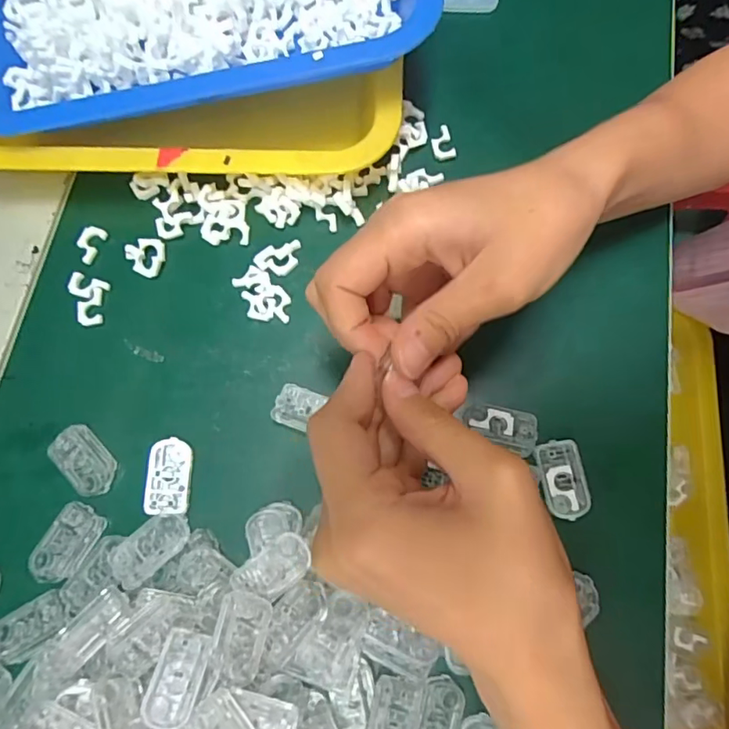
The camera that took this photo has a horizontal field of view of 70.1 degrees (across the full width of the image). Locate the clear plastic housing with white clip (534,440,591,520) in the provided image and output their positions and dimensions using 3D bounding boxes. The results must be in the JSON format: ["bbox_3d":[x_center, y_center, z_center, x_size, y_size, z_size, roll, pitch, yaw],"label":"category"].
[{"bbox_3d":[0.097,0.055,0.251,0.021,0.004,0.036,-10,73,-1],"label":"clear plastic housing with white clip"}]

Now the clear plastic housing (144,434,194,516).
[{"bbox_3d":[-0.097,0.055,0.258,0.020,0.006,0.036,-2,73,1],"label":"clear plastic housing"}]

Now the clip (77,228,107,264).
[{"bbox_3d":[-0.157,-0.069,0.296,0.014,0.004,0.022,21,75,8],"label":"clip"}]

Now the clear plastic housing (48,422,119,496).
[{"bbox_3d":[-0.142,0.048,0.262,0.037,0.004,0.022,43,79,13],"label":"clear plastic housing"}]

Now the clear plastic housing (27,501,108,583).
[{"bbox_3d":[-0.144,0.086,0.250,0.023,0.004,0.037,29,76,10],"label":"clear plastic housing"}]

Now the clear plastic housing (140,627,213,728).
[{"bbox_3d":[-0.077,0.130,0.216,0.019,0.012,0.033,11,74,5],"label":"clear plastic housing"}]

